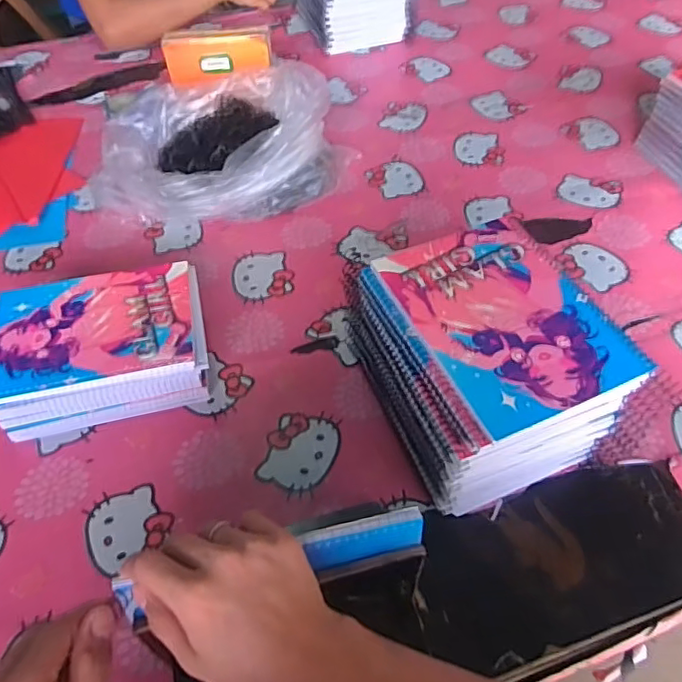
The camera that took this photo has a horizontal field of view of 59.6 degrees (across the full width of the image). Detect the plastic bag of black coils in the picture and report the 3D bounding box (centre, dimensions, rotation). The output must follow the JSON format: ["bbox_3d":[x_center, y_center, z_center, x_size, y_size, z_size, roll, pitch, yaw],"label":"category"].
[{"bbox_3d":[-0.165,-0.265,0.799,0.288,0.118,0.251,20,55,15],"label":"plastic bag of black coils"}]

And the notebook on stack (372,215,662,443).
[{"bbox_3d":[0.132,-0.023,0.486,0.144,0.006,0.192,-20,55,-14],"label":"notebook on stack"}]

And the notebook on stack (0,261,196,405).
[{"bbox_3d":[-0.249,-0.015,0.597,0.194,0.010,0.145,-11,53,-7],"label":"notebook on stack"}]

